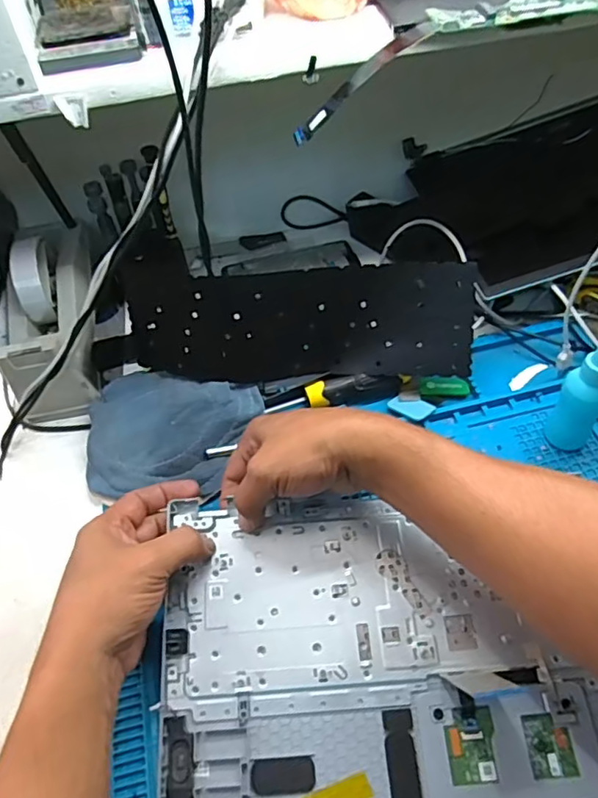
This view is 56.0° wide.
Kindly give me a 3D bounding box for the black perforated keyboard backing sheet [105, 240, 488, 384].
[{"bbox_3d":[-0.002,-0.068,0.513,0.313,0.106,0.070,-4,26,-1],"label":"black perforated keyboard backing sheet"}]

